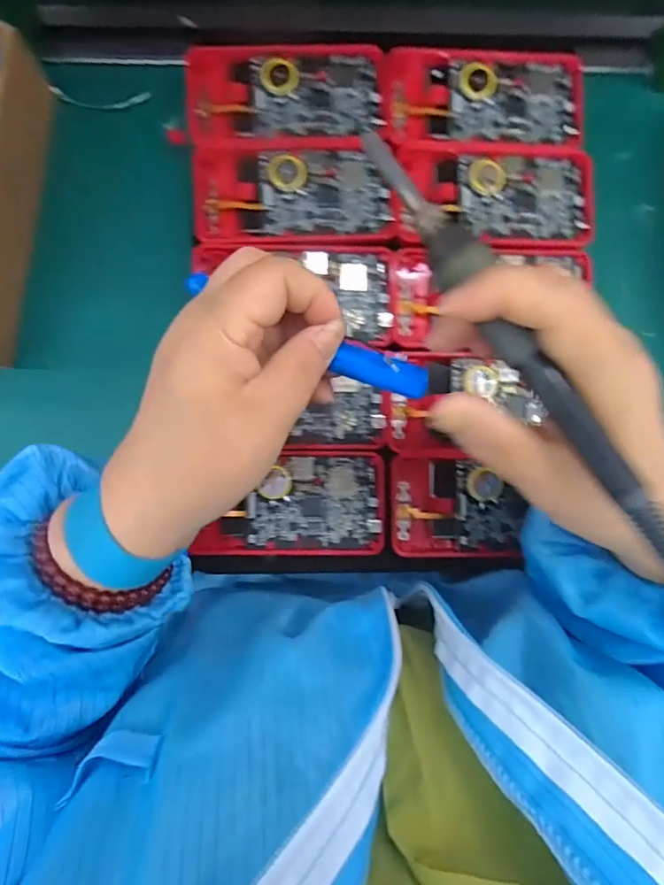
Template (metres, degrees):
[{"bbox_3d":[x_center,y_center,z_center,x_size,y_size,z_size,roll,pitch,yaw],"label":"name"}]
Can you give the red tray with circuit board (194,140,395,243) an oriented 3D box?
[{"bbox_3d":[-0.023,-0.156,0.316,0.124,0.011,0.060,-2,87,-2],"label":"red tray with circuit board"}]

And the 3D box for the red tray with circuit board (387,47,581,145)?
[{"bbox_3d":[0.097,-0.221,0.326,0.122,0.025,0.062,-1,87,-2],"label":"red tray with circuit board"}]

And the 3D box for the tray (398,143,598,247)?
[{"bbox_3d":[0.103,-0.155,0.315,0.120,0.009,0.062,-1,87,-2],"label":"tray"}]

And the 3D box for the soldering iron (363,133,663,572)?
[{"bbox_3d":[0.064,-0.041,0.180,0.018,0.012,0.191,-29,78,-4],"label":"soldering iron"}]

